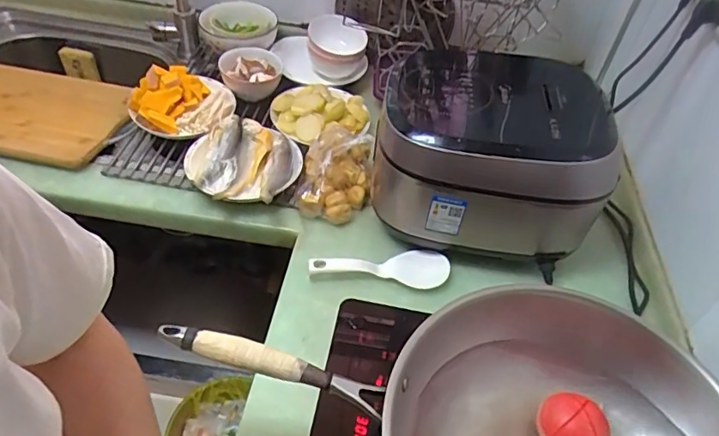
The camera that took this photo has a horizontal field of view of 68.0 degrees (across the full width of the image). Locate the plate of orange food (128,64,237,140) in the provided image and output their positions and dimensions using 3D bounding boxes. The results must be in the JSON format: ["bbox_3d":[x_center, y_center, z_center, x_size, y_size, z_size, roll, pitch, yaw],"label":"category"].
[{"bbox_3d":[-0.303,-0.208,0.933,0.181,0.046,0.164,15,47,7],"label":"plate of orange food"}]

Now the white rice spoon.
[{"bbox_3d":[0.028,0.066,0.753,0.192,0.030,0.064,8,46,0],"label":"white rice spoon"}]

